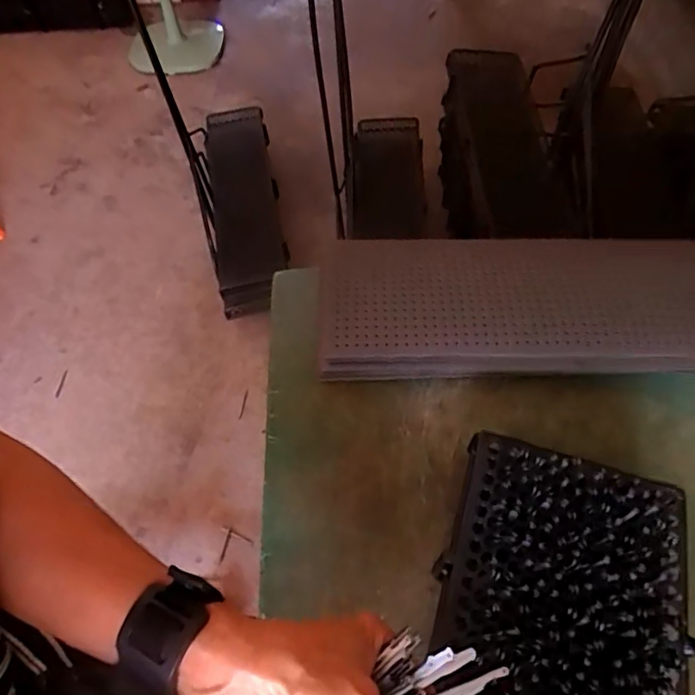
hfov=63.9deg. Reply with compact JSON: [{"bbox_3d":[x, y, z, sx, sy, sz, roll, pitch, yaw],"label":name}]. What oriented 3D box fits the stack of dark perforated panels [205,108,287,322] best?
[{"bbox_3d":[-0.246,-0.339,1.334,0.156,0.123,0.584,-9,57,-4],"label":"stack of dark perforated panels"}]

